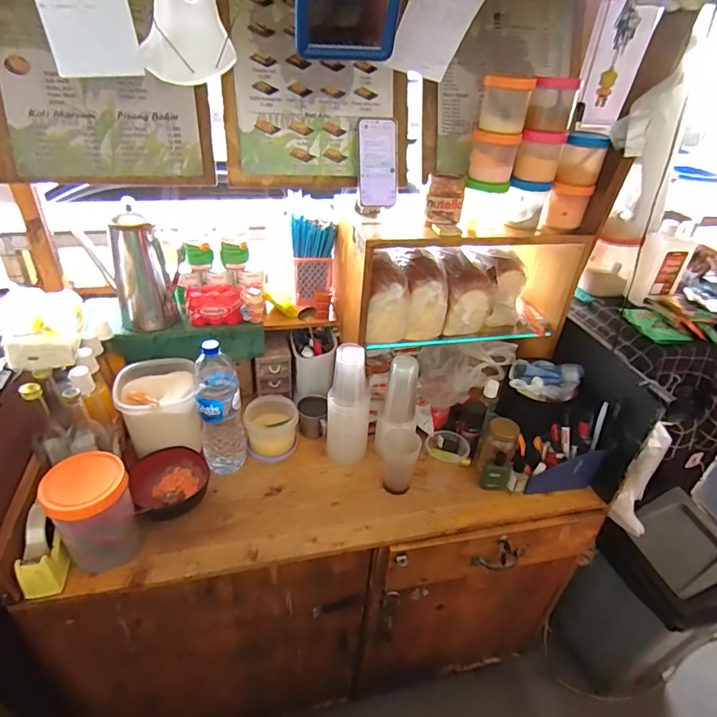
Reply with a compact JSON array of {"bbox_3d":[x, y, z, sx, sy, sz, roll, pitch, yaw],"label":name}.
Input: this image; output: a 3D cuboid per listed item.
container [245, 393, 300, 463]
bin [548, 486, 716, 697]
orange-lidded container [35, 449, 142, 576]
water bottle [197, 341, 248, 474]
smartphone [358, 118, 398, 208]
[{"bbox_3d":[-0.198,0.158,1.078,0.114,0.102,0.113,3,36,-2],"label":"container"},{"bbox_3d":[0.811,0.682,1.325,0.292,0.609,0.326,-18,42,-28],"label":"bin"},{"bbox_3d":[-0.457,0.267,0.817,0.126,0.177,0.117,-22,44,-32],"label":"orange-lidded container"},{"bbox_3d":[-0.284,0.108,0.963,0.089,0.307,0.074,-8,38,-17],"label":"water bottle"},{"bbox_3d":[0.039,-0.382,0.921,0.077,0.160,0.013,-3,16,-11],"label":"smartphone"}]

